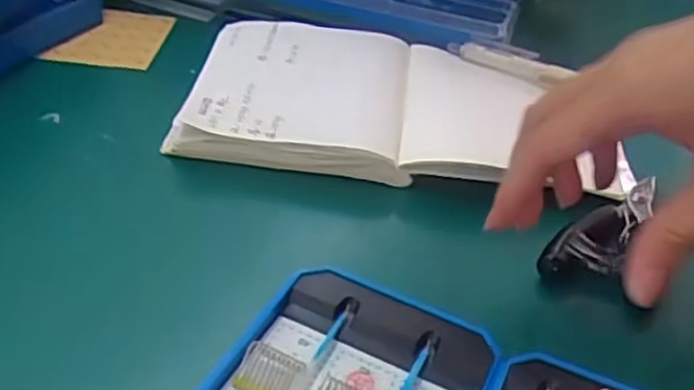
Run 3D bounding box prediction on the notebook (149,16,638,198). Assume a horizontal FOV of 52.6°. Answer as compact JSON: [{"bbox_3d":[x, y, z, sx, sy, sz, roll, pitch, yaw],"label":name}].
[{"bbox_3d":[0.035,-0.052,0.399,0.236,0.028,0.122,9,37,1],"label":"notebook"}]

